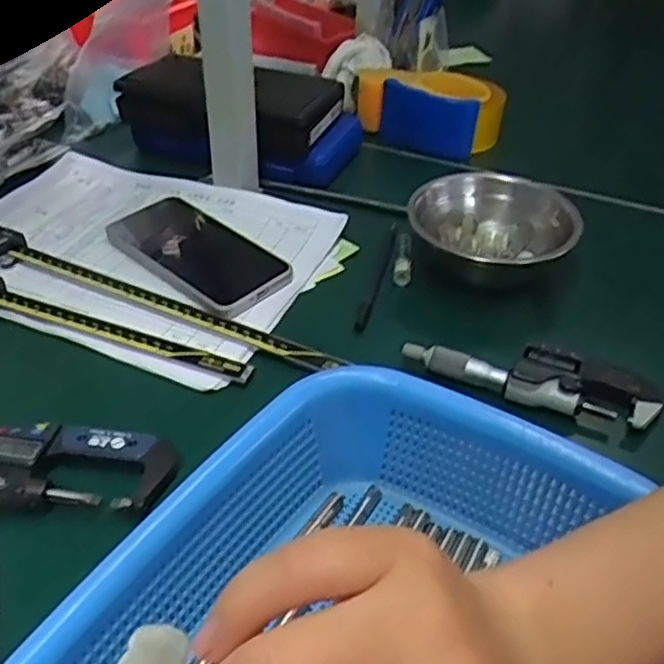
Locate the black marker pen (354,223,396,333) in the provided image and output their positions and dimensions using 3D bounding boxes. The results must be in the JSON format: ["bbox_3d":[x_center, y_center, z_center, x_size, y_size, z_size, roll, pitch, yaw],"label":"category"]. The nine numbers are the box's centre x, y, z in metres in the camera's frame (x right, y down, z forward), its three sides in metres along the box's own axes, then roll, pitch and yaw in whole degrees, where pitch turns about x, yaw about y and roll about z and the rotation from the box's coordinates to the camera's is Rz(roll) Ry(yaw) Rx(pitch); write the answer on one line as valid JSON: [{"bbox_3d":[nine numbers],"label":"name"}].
[{"bbox_3d":[0.037,-0.046,0.555,0.009,0.010,0.132,12,41,10],"label":"black marker pen"}]

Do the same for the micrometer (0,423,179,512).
[{"bbox_3d":[-0.182,0.073,0.398,0.181,0.018,0.053,3,41,0],"label":"micrometer"}]

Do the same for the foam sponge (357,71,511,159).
[{"bbox_3d":[0.098,-0.228,0.721,0.138,0.061,0.069,27,46,25],"label":"foam sponge"}]

